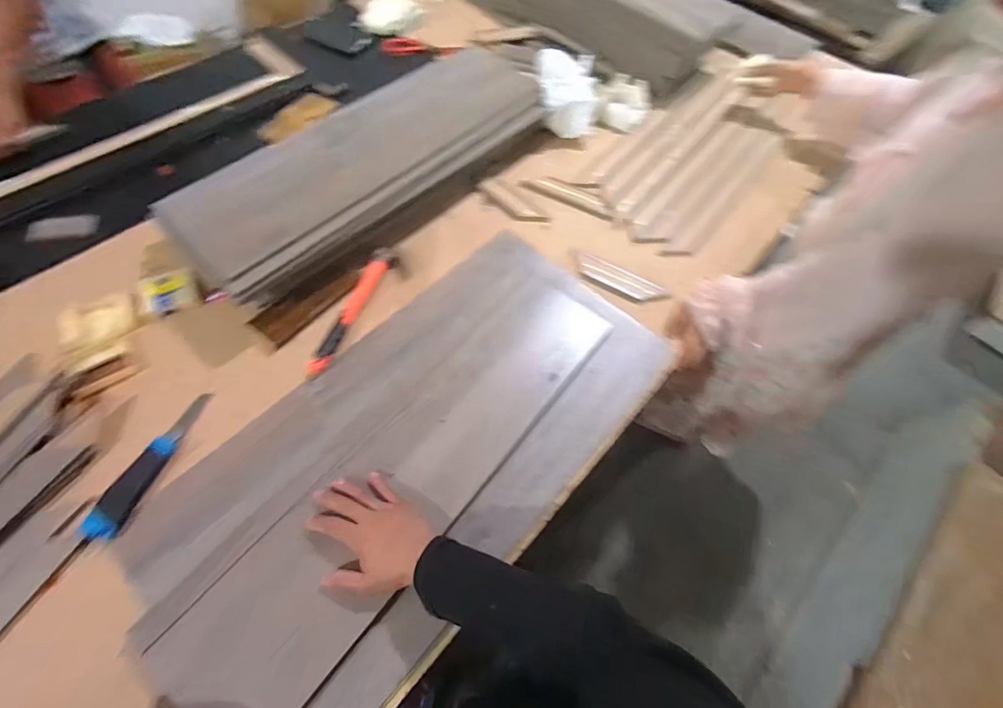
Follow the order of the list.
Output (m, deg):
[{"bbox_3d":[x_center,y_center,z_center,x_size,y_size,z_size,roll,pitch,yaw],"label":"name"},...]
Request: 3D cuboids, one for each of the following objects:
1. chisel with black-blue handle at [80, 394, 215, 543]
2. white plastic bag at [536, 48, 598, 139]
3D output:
[{"bbox_3d":[-0.455,0.134,0.544,0.044,0.019,0.195,16,62,4],"label":"chisel with black-blue handle"},{"bbox_3d":[0.136,-0.552,0.899,0.126,0.112,0.153,3,62,-3],"label":"white plastic bag"}]

